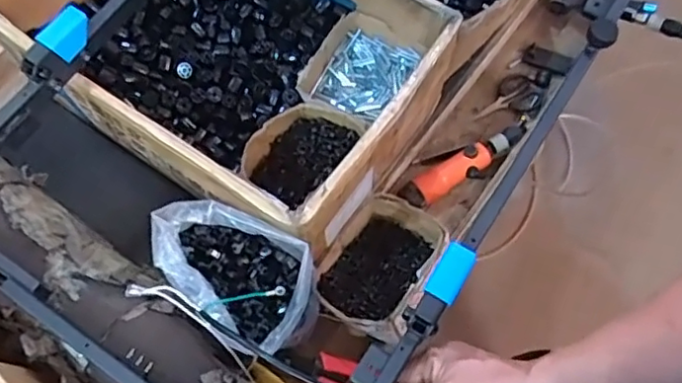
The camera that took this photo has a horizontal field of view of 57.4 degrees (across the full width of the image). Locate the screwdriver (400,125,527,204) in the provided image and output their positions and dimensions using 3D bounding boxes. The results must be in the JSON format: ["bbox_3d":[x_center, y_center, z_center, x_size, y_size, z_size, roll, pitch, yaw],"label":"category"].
[{"bbox_3d":[0.182,-0.040,0.899,0.207,0.037,0.054,-24,69,-9],"label":"screwdriver"}]

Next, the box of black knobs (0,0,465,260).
[{"bbox_3d":[-0.160,-0.200,0.832,0.543,0.150,0.359,32,71,13],"label":"box of black knobs"}]

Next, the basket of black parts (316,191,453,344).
[{"bbox_3d":[0.054,0.094,0.784,0.126,0.072,0.170,30,71,12],"label":"basket of black parts"}]

